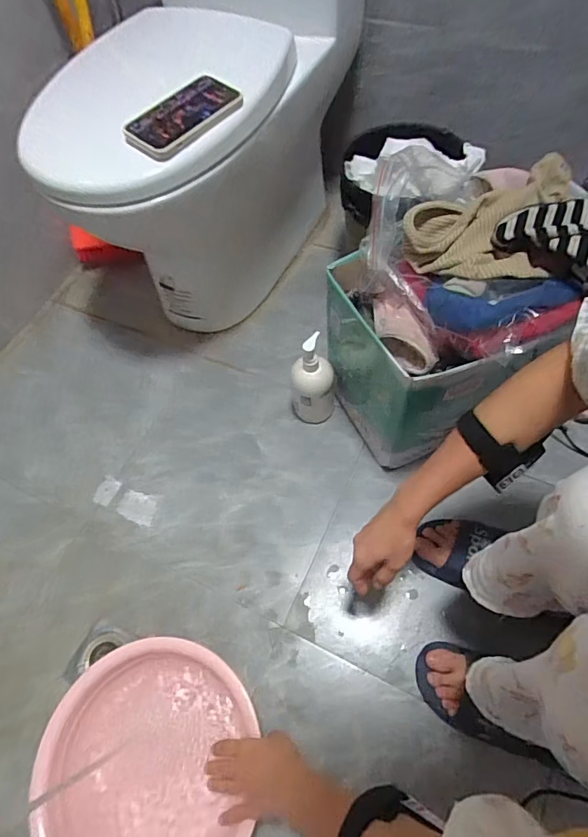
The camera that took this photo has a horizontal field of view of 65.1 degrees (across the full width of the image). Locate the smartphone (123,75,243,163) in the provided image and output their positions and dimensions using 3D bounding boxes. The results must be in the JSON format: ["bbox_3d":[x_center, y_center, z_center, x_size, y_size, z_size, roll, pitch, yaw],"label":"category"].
[{"bbox_3d":[-0.151,-0.416,0.629,0.091,0.017,0.162,39,73,15],"label":"smartphone"}]

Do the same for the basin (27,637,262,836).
[{"bbox_3d":[-0.180,0.436,0.586,0.242,0.097,0.270,5,62,7],"label":"basin"}]

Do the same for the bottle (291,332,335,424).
[{"bbox_3d":[0.032,-0.070,0.821,0.080,0.198,0.094,-7,61,0],"label":"bottle"}]

